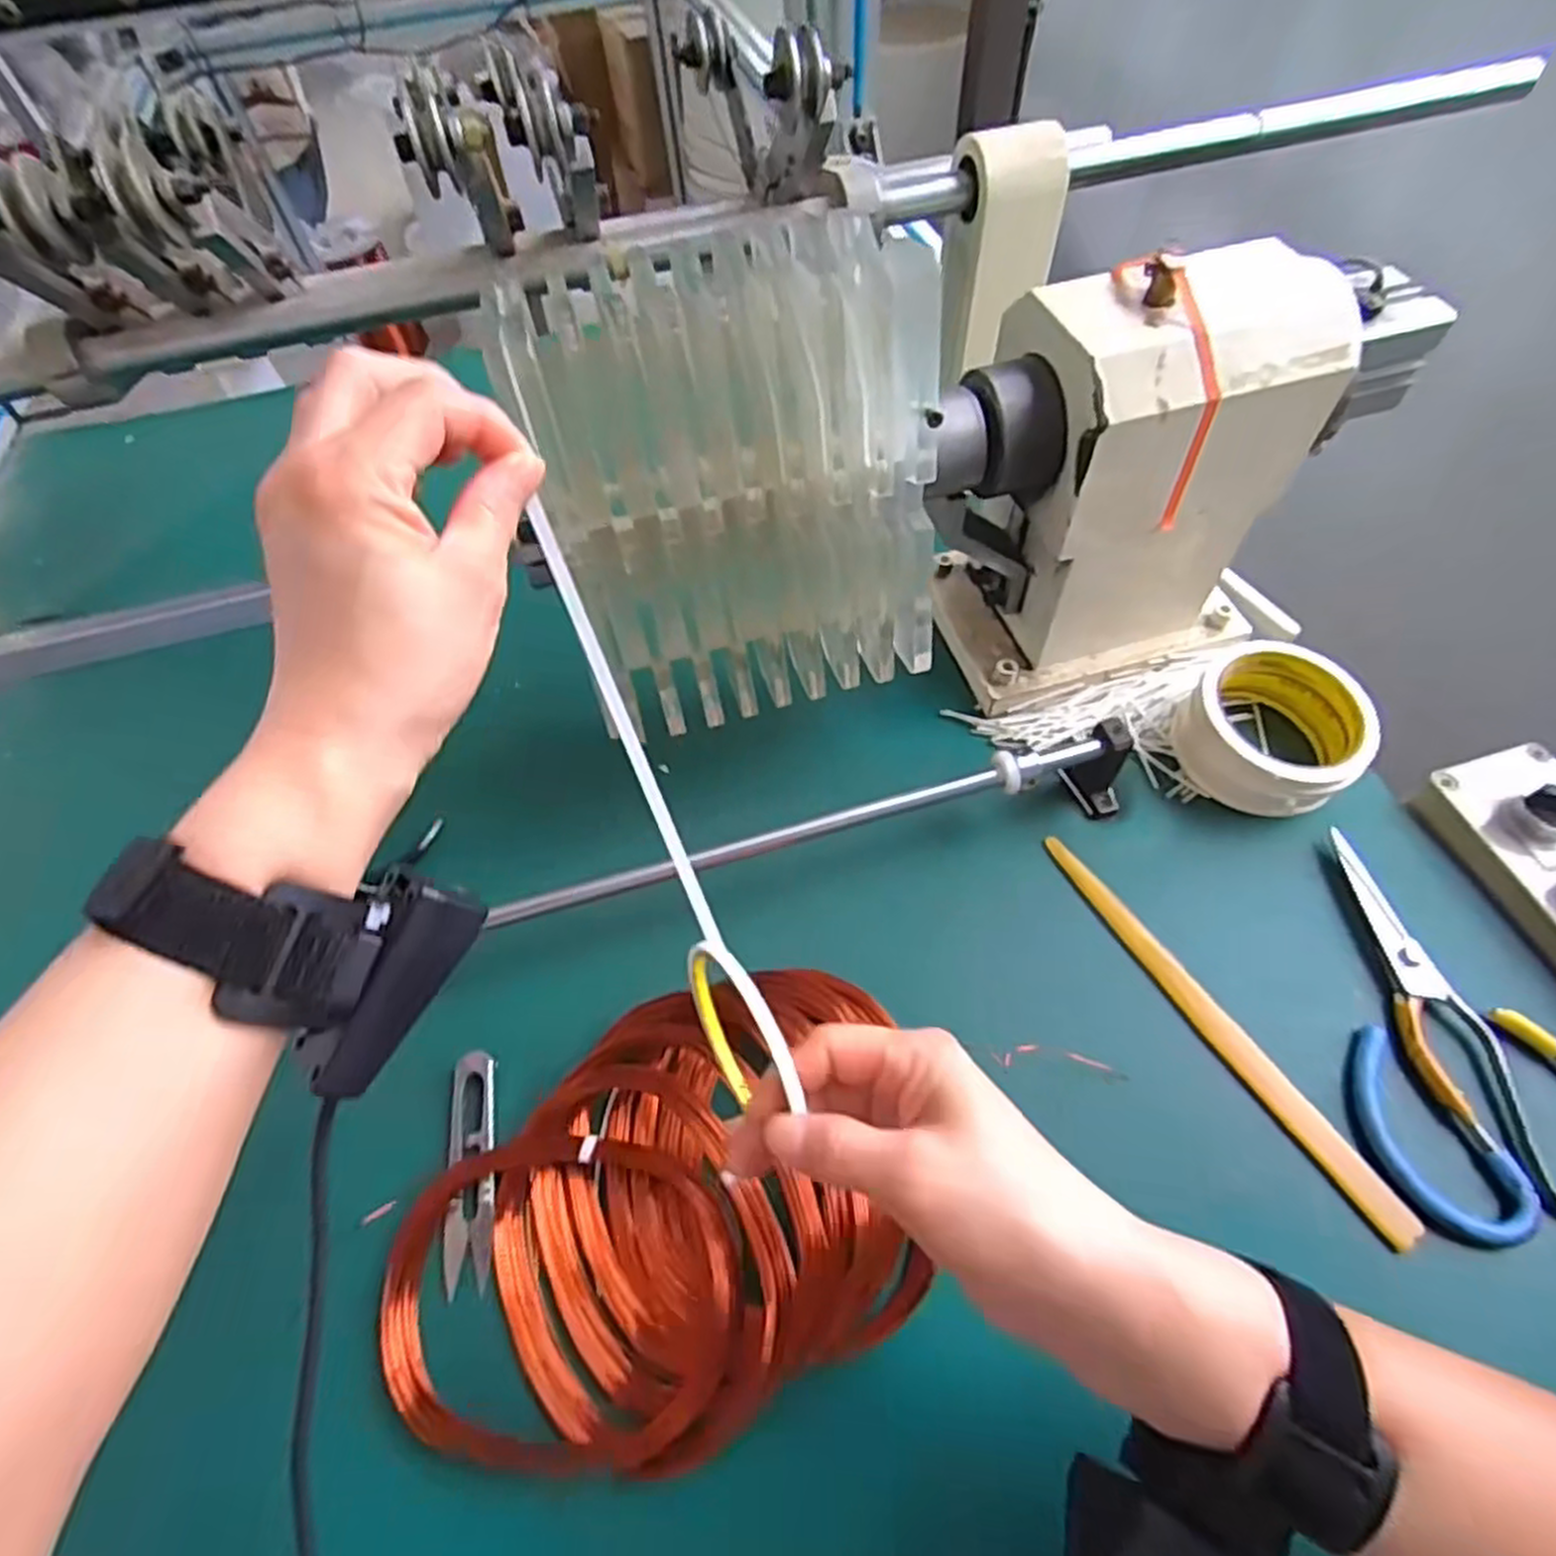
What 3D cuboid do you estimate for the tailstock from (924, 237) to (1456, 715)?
[{"bbox_3d":[0.199,-0.162,0.449,0.251,0.215,0.112,-14,59,-6],"label":"tailstock"}]

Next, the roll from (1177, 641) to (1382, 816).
[{"bbox_3d":[0.283,-0.028,0.456,0.087,0.048,0.090,-1,58,2],"label":"roll"}]

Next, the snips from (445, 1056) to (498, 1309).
[{"bbox_3d":[-0.144,0.181,0.373,0.022,0.007,0.101,-9,58,-2],"label":"snips"}]

